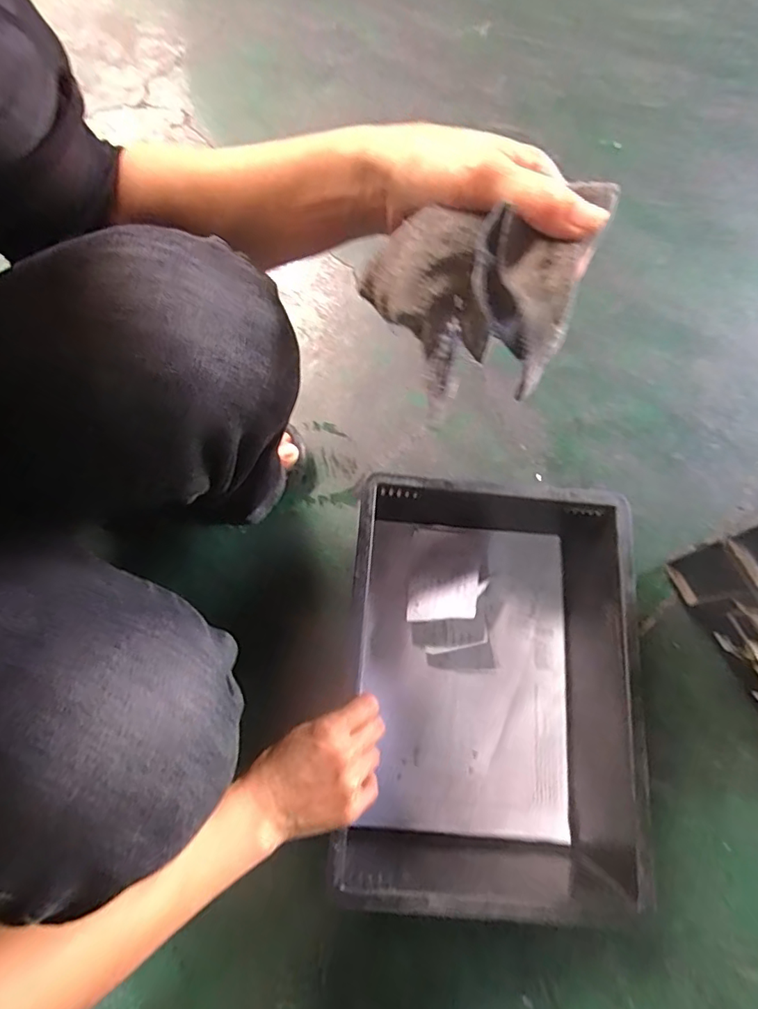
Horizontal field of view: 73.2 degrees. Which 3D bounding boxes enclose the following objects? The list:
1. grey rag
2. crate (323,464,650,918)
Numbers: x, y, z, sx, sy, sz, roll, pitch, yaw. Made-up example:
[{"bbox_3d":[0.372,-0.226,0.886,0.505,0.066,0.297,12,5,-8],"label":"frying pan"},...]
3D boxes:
[{"bbox_3d":[0.041,-0.099,0.235,0.094,0.053,0.059,5,72,1],"label":"grey rag"},{"bbox_3d":[0.099,0.160,0.472,0.257,0.127,0.337,4,72,0],"label":"crate"}]

